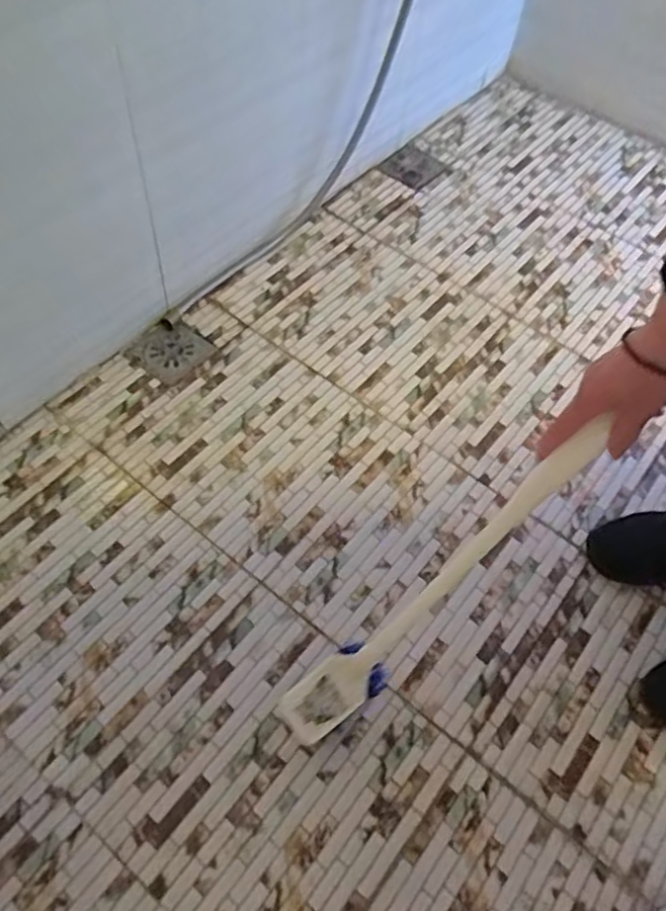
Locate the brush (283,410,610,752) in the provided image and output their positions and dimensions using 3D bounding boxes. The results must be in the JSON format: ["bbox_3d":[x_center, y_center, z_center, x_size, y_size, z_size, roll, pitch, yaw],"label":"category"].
[{"bbox_3d":[0.102,0.132,0.649,0.055,0.429,0.072,51,26,24],"label":"brush"}]

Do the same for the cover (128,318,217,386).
[{"bbox_3d":[-0.247,-0.161,1.025,0.099,0.010,0.104,35,62,17],"label":"cover"}]

